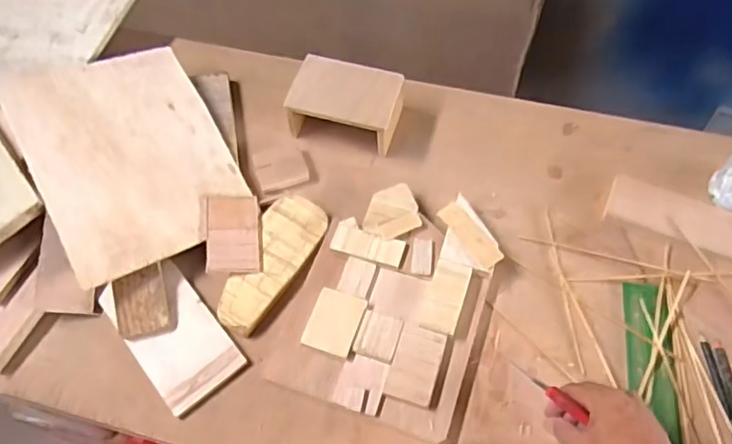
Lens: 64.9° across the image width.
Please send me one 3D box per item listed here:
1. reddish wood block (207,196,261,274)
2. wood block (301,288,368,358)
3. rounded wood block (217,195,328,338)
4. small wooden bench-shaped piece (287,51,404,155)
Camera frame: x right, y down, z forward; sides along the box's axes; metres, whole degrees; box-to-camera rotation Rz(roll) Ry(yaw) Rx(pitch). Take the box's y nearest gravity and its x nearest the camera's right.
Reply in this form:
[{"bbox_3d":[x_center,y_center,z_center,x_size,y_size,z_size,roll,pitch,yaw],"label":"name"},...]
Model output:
[{"bbox_3d":[-0.150,0.014,0.655,0.058,0.009,0.091,0,68,-13],"label":"reddish wood block"},{"bbox_3d":[-0.032,0.104,0.602,0.052,0.004,0.064,15,60,11],"label":"wood block"},{"bbox_3d":[-0.109,0.046,0.659,0.072,0.024,0.169,27,63,17],"label":"rounded wood block"},{"bbox_3d":[-0.025,-0.151,0.736,0.131,0.063,0.098,14,60,11],"label":"small wooden bench-shaped piece"}]

